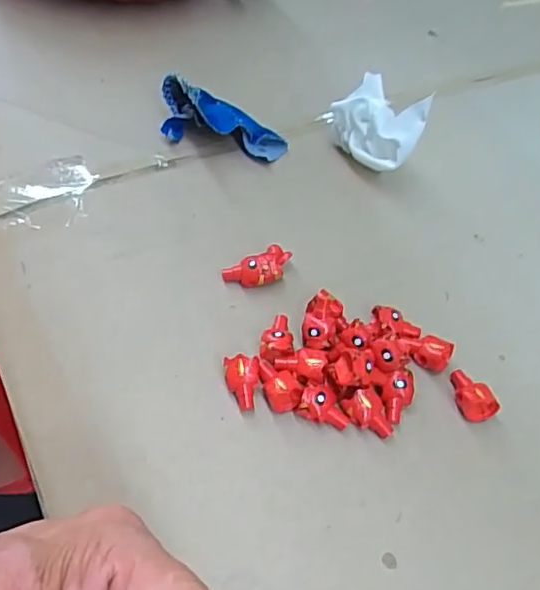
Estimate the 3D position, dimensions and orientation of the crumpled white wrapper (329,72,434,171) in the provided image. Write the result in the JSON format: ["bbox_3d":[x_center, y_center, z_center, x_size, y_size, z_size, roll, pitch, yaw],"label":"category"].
[{"bbox_3d":[0.069,-0.109,0.375,0.055,0.052,0.053,2,54,-3],"label":"crumpled white wrapper"}]

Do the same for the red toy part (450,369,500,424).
[{"bbox_3d":[0.097,0.049,0.288,0.015,0.016,0.027,-23,59,-20],"label":"red toy part"}]

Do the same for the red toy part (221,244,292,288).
[{"bbox_3d":[-0.006,-0.014,0.319,0.038,0.015,0.016,-16,57,-16],"label":"red toy part"}]

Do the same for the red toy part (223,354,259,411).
[{"bbox_3d":[-0.014,0.042,0.280,0.016,0.016,0.021,5,54,-1],"label":"red toy part"}]

